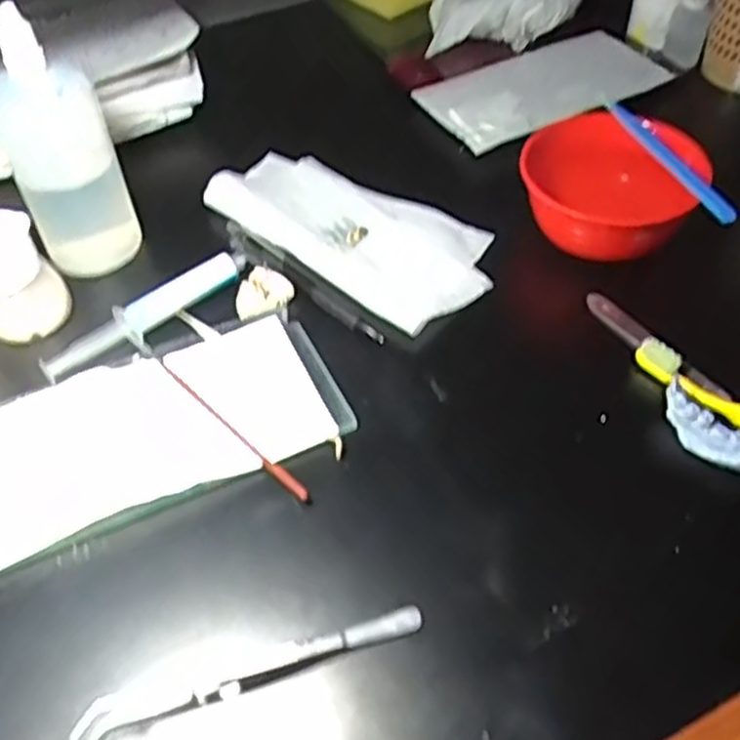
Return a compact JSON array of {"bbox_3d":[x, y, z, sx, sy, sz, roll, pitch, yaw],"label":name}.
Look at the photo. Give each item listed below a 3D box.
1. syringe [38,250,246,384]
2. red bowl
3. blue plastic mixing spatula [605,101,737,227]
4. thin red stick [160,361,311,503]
[{"bbox_3d":[-0.127,-0.034,0.459,0.138,0.013,0.034,-38,59,-26],"label":"syringe"},{"bbox_3d":[0.149,-0.112,0.488,0.104,0.064,0.102,-1,50,1],"label":"red bowl"},{"bbox_3d":[0.183,-0.133,0.476,0.010,0.015,0.135,-14,51,-13],"label":"blue plastic mixing spatula"},{"bbox_3d":[-0.075,0.029,0.408,0.006,0.007,0.124,-36,59,-27],"label":"thin red stick"}]

